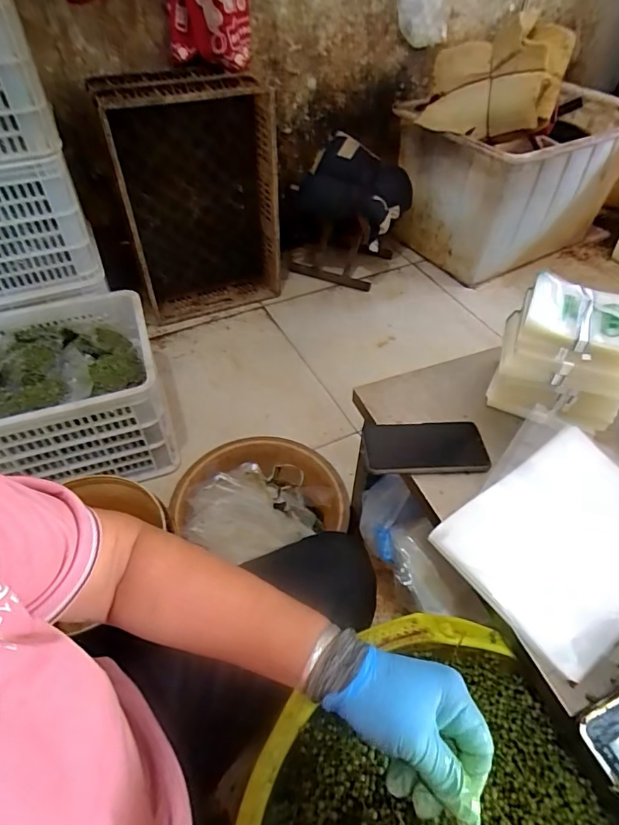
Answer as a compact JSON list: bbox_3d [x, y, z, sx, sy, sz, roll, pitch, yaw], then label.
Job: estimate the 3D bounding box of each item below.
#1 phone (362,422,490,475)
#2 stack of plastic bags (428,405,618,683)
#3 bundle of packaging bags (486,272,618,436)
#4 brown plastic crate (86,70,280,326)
[{"bbox_3d":[0.148,0.045,0.603,0.153,0.005,0.080,0,47,0],"label":"phone"},{"bbox_3d":[0.279,0.126,0.529,0.248,0.021,0.216,-27,53,-23],"label":"stack of plastic bags"},{"bbox_3d":[0.336,-0.071,0.610,0.158,0.141,0.126,21,51,19],"label":"bundle of packaging bags"},{"bbox_3d":[-0.295,-0.573,1.323,0.415,0.612,0.153,-16,49,-14],"label":"brown plastic crate"}]

